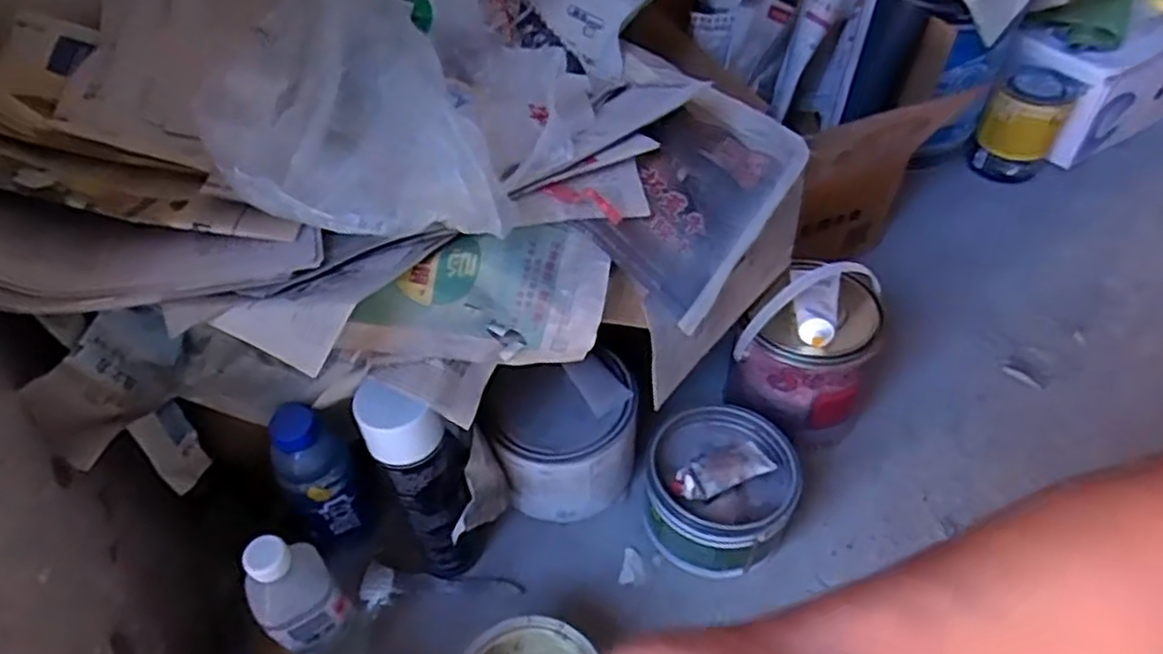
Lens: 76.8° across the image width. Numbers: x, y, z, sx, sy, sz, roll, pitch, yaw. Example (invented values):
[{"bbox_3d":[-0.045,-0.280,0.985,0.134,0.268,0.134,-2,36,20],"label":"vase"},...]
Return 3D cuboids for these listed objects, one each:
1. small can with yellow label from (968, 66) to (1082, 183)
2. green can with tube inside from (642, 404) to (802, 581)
[{"bbox_3d":[0.696,-0.318,1.160,0.106,0.136,0.114,-1,48,2],"label":"small can with yellow label"},{"bbox_3d":[0.144,0.175,0.772,0.148,0.103,0.159,15,51,16],"label":"green can with tube inside"}]

